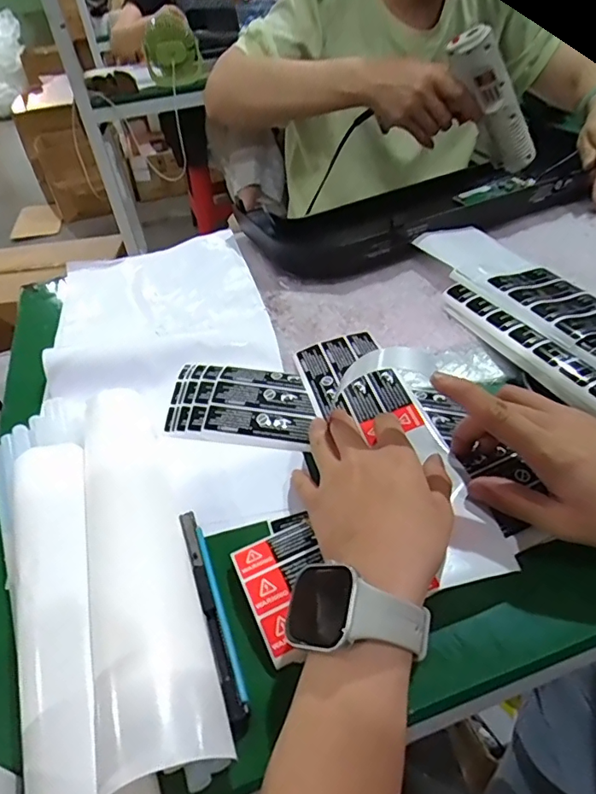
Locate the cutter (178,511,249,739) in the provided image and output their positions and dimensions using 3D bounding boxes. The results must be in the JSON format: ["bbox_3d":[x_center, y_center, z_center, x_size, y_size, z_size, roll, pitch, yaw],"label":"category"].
[{"bbox_3d":[-0.052,0.125,0.310,0.012,0.010,0.142,-18,43,-12],"label":"cutter"}]

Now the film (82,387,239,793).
[{"bbox_3d":[-0.108,0.086,0.344,0.059,0.028,0.291,-18,43,-12],"label":"film"}]

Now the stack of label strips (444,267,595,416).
[{"bbox_3d":[0.239,-0.043,0.420,0.112,0.021,0.264,-23,48,-11],"label":"stack of label strips"}]

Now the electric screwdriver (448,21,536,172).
[{"bbox_3d":[0.230,-0.346,0.602,0.052,0.168,0.057,-16,34,34],"label":"electric screwdriver"}]

